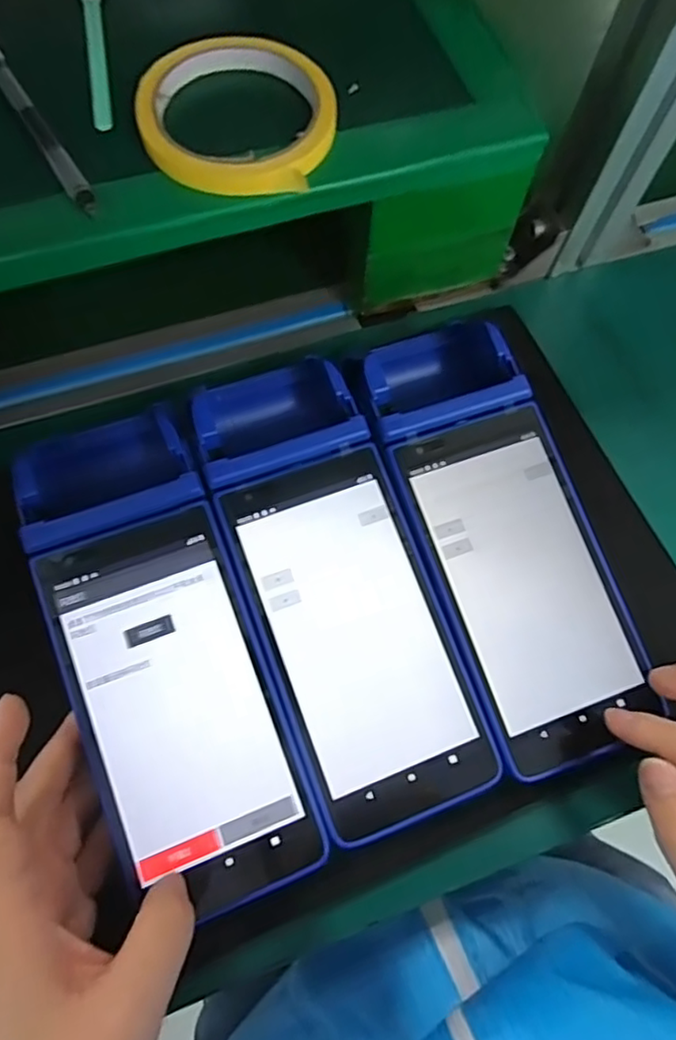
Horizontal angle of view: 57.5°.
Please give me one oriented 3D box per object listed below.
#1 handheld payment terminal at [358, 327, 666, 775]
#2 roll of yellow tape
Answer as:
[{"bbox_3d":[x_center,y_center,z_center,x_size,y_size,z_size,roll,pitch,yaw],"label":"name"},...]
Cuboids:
[{"bbox_3d":[0.075,0.005,0.308,0.079,0.058,0.225,-17,79,-8],"label":"handheld payment terminal"},{"bbox_3d":[-0.046,-0.188,0.285,0.088,0.012,0.088,1,71,-2],"label":"roll of yellow tape"}]

